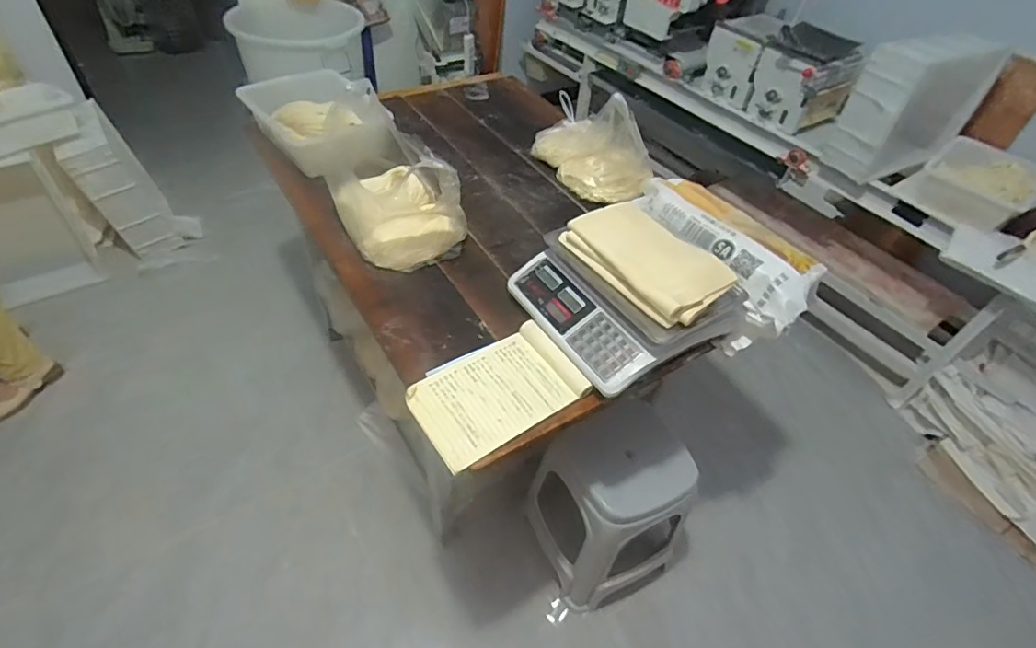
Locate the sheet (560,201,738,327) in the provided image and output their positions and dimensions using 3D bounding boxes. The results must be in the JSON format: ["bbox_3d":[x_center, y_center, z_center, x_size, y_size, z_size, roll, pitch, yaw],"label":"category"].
[{"bbox_3d":[0.235,-0.127,0.985,0.175,0.047,0.302,-29,57,-29],"label":"sheet"}]

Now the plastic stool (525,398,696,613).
[{"bbox_3d":[0.239,0.460,1.343,0.321,0.415,0.290,-18,52,-21],"label":"plastic stool"}]

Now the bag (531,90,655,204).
[{"bbox_3d":[0.192,-0.492,1.397,0.187,0.206,0.364,-24,54,-26],"label":"bag"}]

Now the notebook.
[{"bbox_3d":[-0.036,0.111,0.919,0.276,0.024,0.183,-24,54,-26],"label":"notebook"}]

